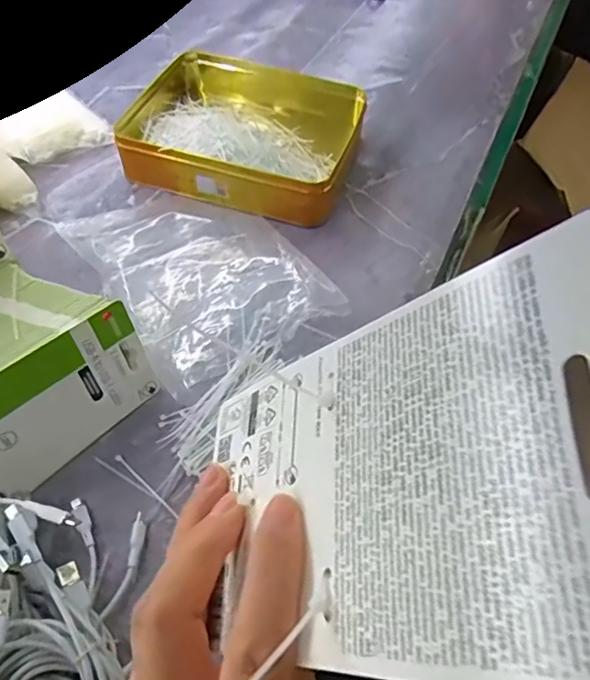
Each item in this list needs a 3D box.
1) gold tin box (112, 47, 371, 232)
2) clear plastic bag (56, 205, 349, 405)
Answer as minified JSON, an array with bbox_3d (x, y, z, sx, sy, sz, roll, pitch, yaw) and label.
[{"bbox_3d":[-0.057,-0.247,0.650,0.254,0.059,0.209,17,54,8],"label":"gold tin box"},{"bbox_3d":[-0.088,-0.073,0.537,0.183,0.028,0.225,-28,60,-23],"label":"clear plastic bag"}]

